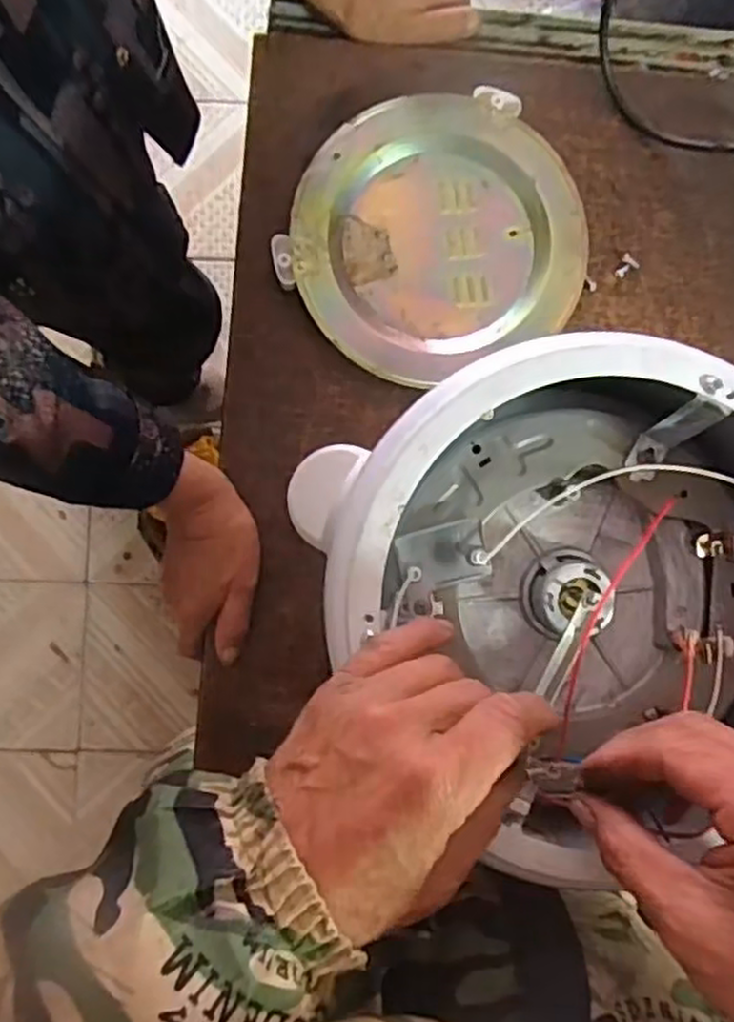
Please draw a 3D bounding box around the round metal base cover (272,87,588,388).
[{"bbox_3d":[0.047,-0.192,0.514,0.199,0.019,0.185,0,86,-1],"label":"round metal base cover"}]

